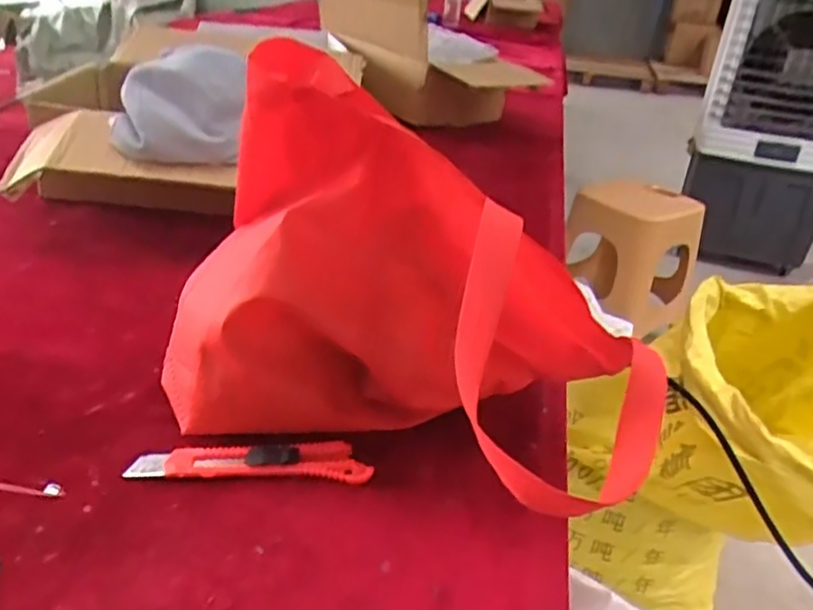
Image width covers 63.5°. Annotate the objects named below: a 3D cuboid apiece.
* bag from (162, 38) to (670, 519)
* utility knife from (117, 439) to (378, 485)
[{"bbox_3d":[0.002,-0.011,0.442,0.328,0.234,0.134,12,31,11],"label":"bag"},{"bbox_3d":[-0.104,0.105,0.448,0.155,0.008,0.031,4,45,-5],"label":"utility knife"}]

